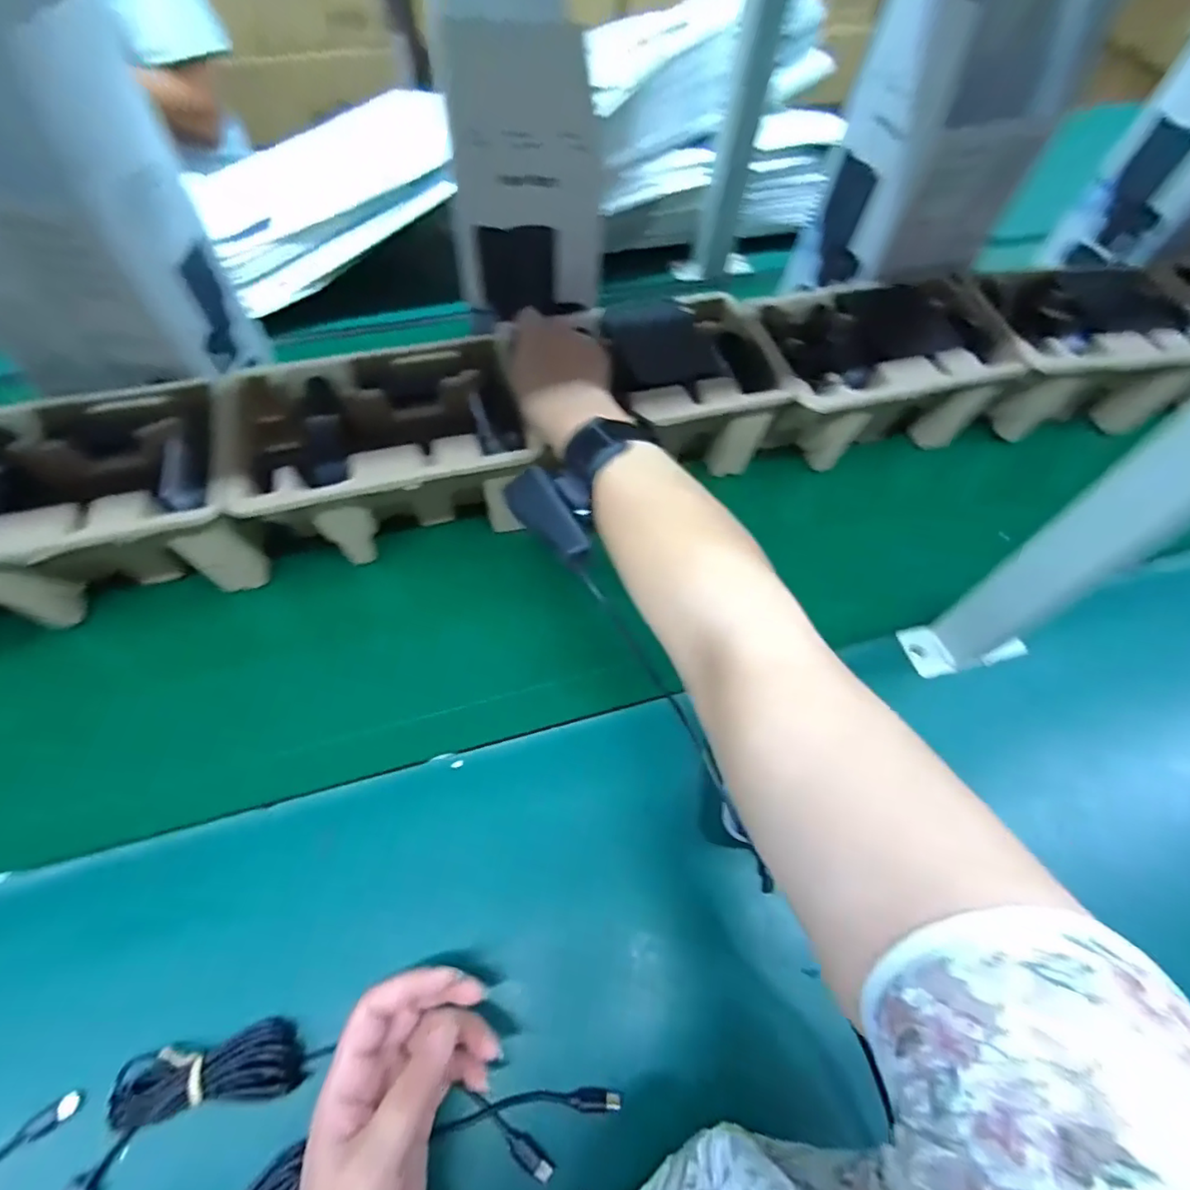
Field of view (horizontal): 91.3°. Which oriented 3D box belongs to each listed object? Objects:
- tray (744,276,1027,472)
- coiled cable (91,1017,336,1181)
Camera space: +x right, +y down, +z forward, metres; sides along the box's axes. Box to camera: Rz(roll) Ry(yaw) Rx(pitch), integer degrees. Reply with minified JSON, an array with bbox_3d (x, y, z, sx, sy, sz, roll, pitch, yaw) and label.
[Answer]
[{"bbox_3d":[0.258,-0.216,0.573,0.218,0.115,0.159,-15,57,-7],"label":"tray"},{"bbox_3d":[-0.210,0.262,0.315,0.109,0.021,0.041,-18,57,-9],"label":"coiled cable"}]

